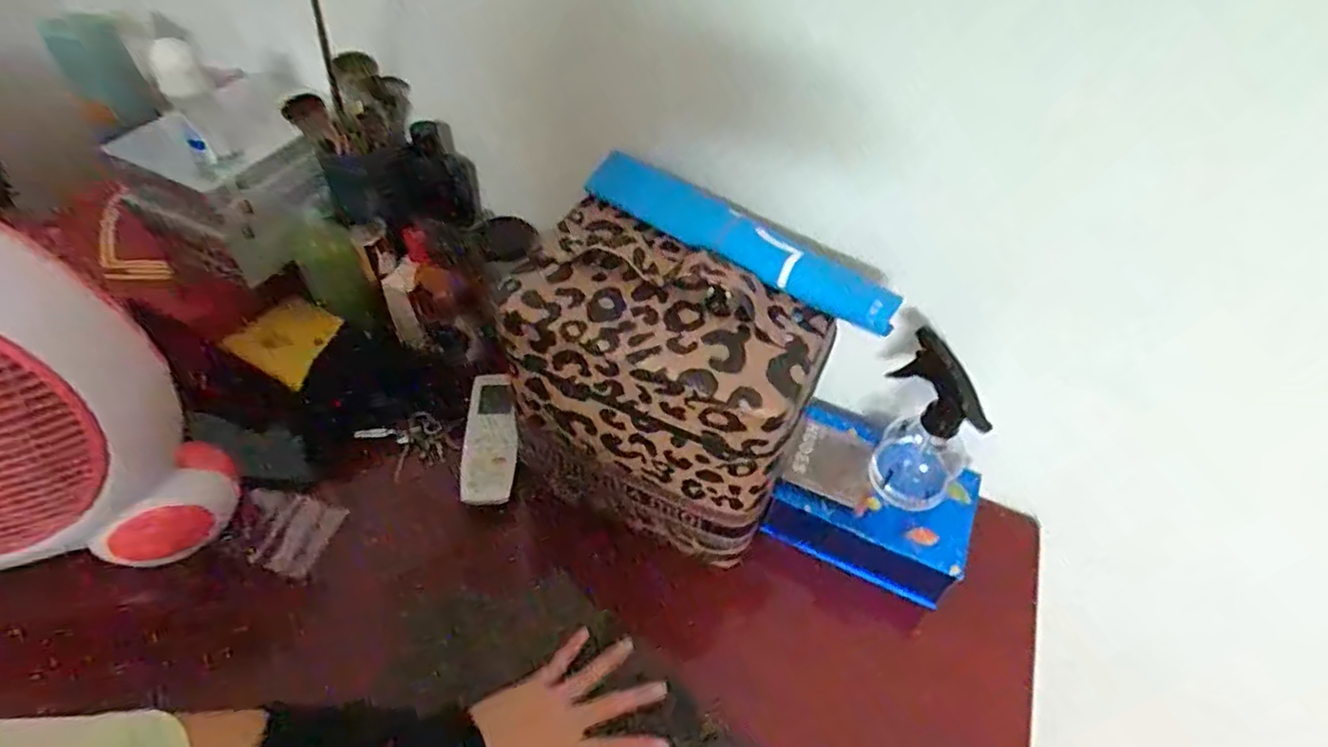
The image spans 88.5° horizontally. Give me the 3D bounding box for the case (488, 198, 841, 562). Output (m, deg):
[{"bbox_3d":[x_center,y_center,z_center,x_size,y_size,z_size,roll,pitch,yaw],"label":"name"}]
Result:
[{"bbox_3d":[-0.004,0.013,0.577,0.233,0.235,0.143,24,51,15],"label":"case"}]

